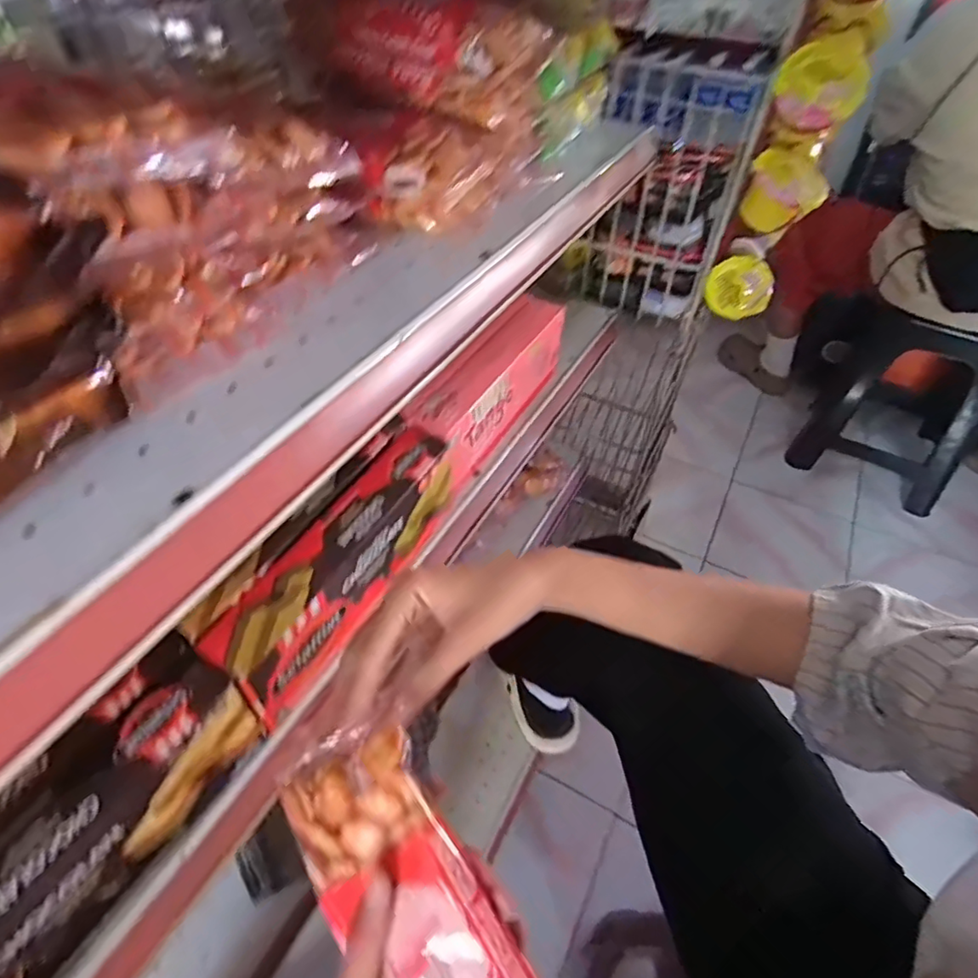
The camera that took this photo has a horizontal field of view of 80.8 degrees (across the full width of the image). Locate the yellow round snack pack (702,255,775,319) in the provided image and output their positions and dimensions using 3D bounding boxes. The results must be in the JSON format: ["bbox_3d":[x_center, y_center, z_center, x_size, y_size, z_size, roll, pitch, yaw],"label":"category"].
[{"bbox_3d":[0.276,-0.222,0.634,0.071,0.063,0.022,33,54,26],"label":"yellow round snack pack"}]

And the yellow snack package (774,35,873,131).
[{"bbox_3d":[0.291,-0.354,0.504,0.072,0.065,0.015,26,51,21],"label":"yellow snack package"}]

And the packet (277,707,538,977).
[{"bbox_3d":[-0.027,0.201,0.266,0.072,0.032,0.188,-39,71,5],"label":"packet"}]

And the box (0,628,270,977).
[{"bbox_3d":[-0.205,0.178,0.266,0.050,0.075,0.210,23,50,19],"label":"box"}]

